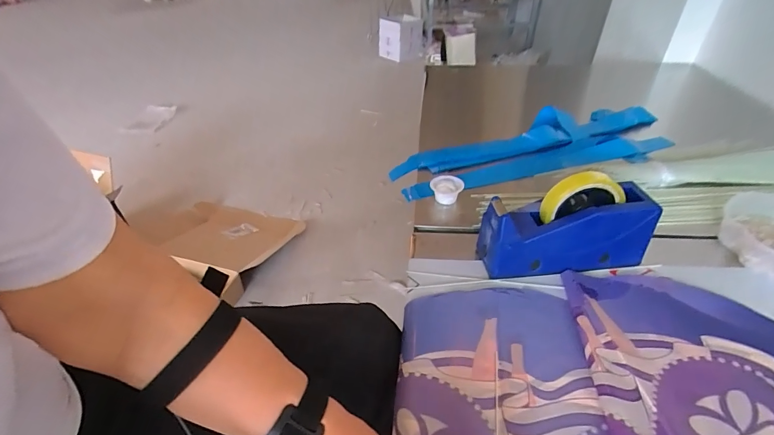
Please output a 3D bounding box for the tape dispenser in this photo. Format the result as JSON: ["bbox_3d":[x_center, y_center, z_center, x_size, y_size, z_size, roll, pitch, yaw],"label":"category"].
[{"bbox_3d":[0.229,0.009,0.482,0.204,0.113,0.068,-1,39,0],"label":"tape dispenser"}]

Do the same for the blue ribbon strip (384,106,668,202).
[{"bbox_3d":[0.275,-0.137,0.745,0.535,0.059,0.196,-10,40,-11],"label":"blue ribbon strip"}]

